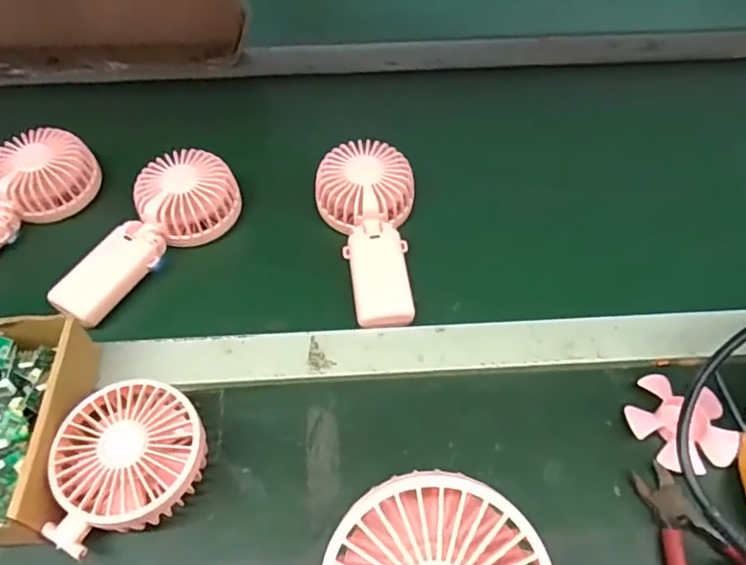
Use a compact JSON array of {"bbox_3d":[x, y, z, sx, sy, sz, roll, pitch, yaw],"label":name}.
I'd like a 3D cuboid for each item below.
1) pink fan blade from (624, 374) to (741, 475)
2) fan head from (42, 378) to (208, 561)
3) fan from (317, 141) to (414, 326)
[{"bbox_3d":[0.216,0.099,0.403,0.070,0.014,0.068,0,55,0],"label":"pink fan blade"},{"bbox_3d":[-0.154,0.113,0.370,0.091,0.047,0.089,0,52,0],"label":"fan head"},{"bbox_3d":[-0.007,-0.047,0.493,0.082,0.033,0.174,0,52,0],"label":"fan"}]

